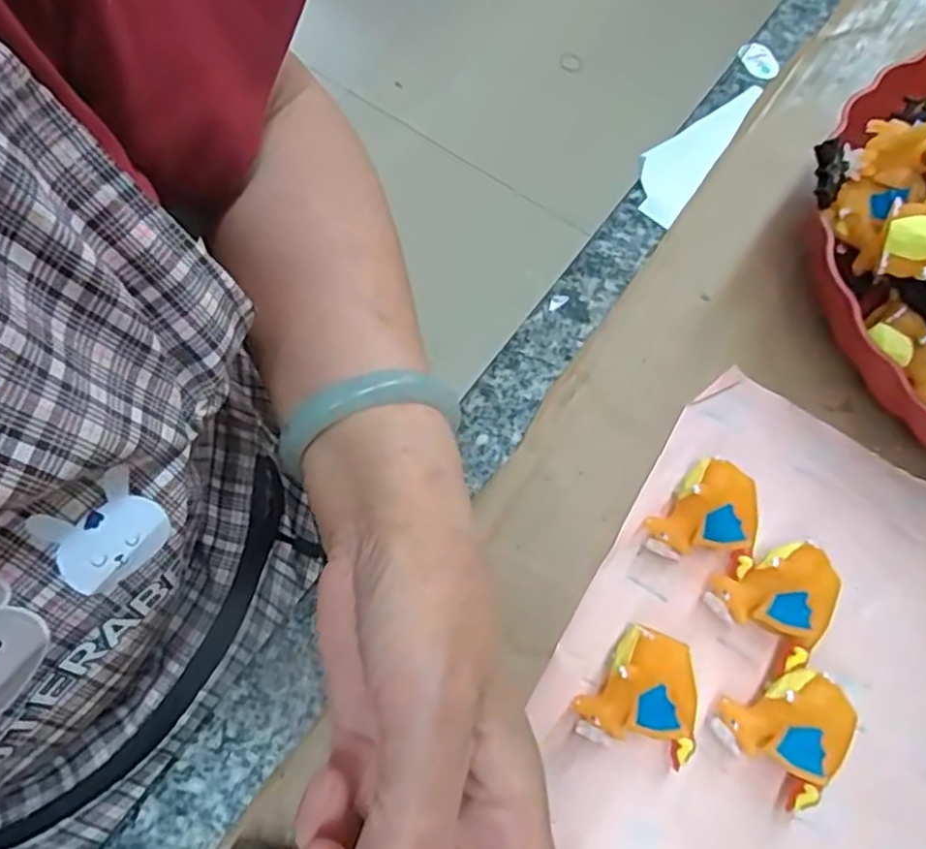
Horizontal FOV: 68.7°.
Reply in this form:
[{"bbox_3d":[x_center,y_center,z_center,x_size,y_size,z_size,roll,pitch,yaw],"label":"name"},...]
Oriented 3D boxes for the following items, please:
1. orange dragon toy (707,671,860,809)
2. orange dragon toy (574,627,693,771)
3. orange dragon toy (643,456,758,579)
[{"bbox_3d":[0.120,0.111,0.250,0.044,0.035,0.044,-41,75,-17],"label":"orange dragon toy"},{"bbox_3d":[0.064,0.099,0.250,0.040,0.030,0.040,14,68,3],"label":"orange dragon toy"},{"bbox_3d":[0.098,0.037,0.275,0.040,0.031,0.036,16,68,4],"label":"orange dragon toy"}]

